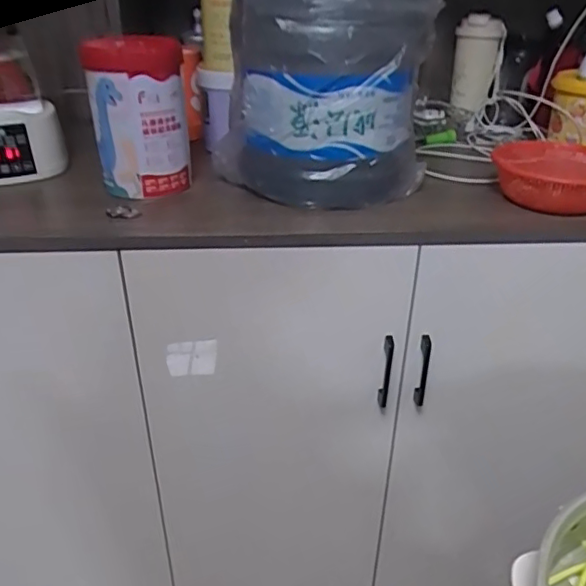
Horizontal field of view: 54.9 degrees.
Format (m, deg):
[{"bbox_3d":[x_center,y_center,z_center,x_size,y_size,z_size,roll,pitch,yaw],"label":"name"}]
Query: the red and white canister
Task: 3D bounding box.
[{"bbox_3d":[-0.201,-0.224,0.739,0.122,0.213,0.100,-6,30,-10],"label":"red and white canister"}]

